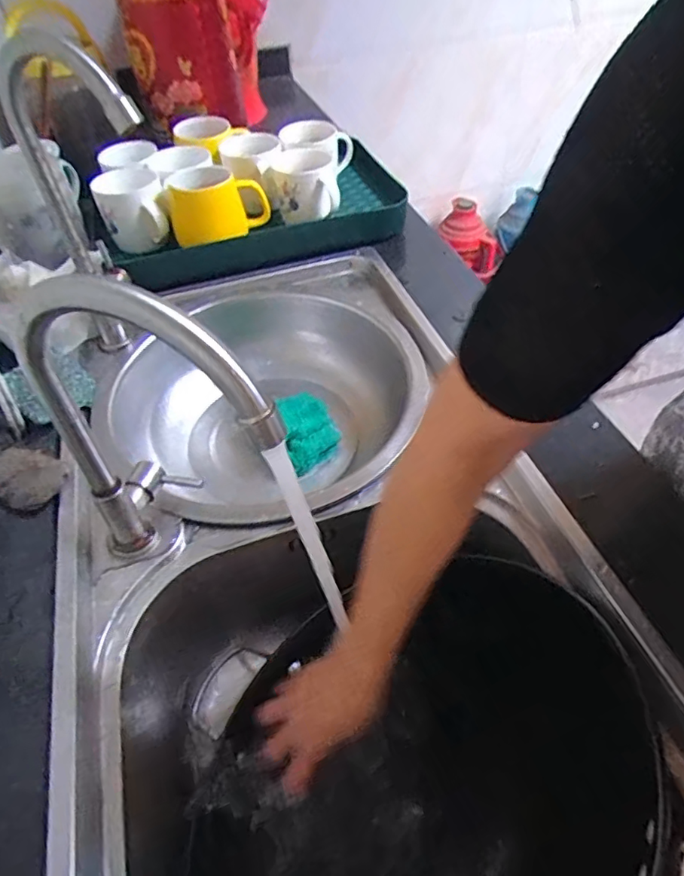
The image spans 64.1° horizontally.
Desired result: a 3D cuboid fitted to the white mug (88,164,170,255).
[{"bbox_3d":[-0.272,-0.299,0.720,0.084,0.088,0.092,-27,52,-19],"label":"white mug"}]

